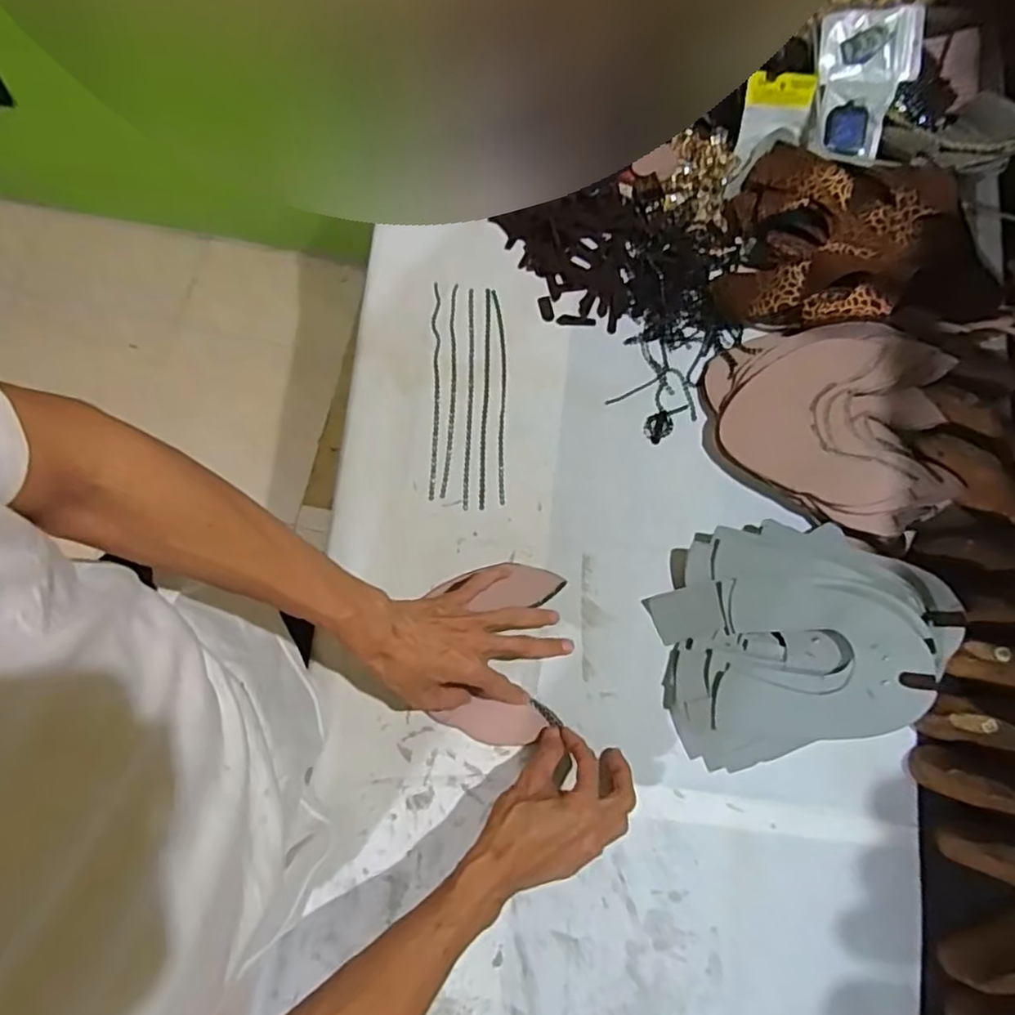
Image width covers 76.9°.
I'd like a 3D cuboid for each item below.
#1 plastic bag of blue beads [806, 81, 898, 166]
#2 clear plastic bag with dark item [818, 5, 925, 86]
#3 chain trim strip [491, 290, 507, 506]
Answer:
[{"bbox_3d":[0.360,-0.409,0.676,0.072,0.020,0.084,19,103,17],"label":"plastic bag of blue beads"},{"bbox_3d":[0.385,-0.486,0.675,0.104,0.014,0.076,1,95,3],"label":"clear plastic bag with dark item"},{"bbox_3d":[-0.006,-0.116,0.660,0.012,0.010,0.228,-2,78,0],"label":"chain trim strip"}]

